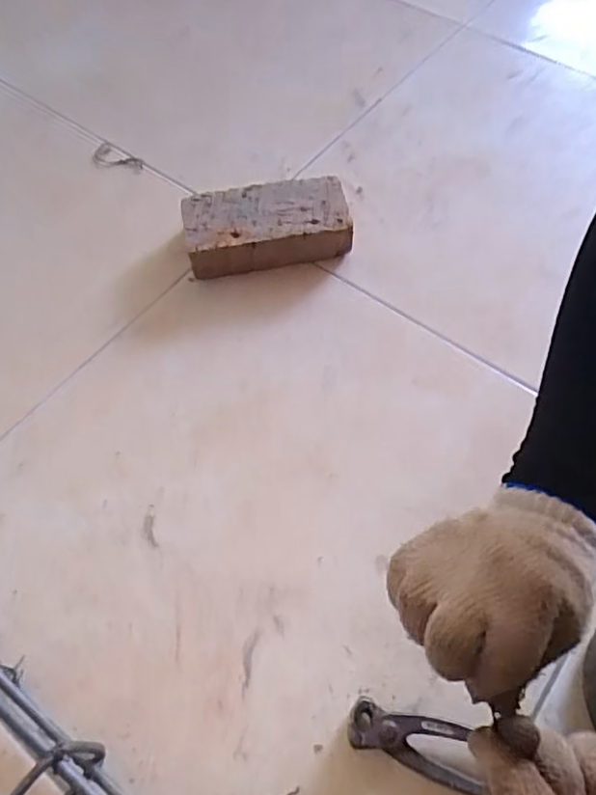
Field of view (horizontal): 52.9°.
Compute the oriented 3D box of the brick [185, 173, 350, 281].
[{"bbox_3d":[-0.033,-0.185,0.646,0.173,0.054,0.083,-8,61,-3],"label":"brick"}]

